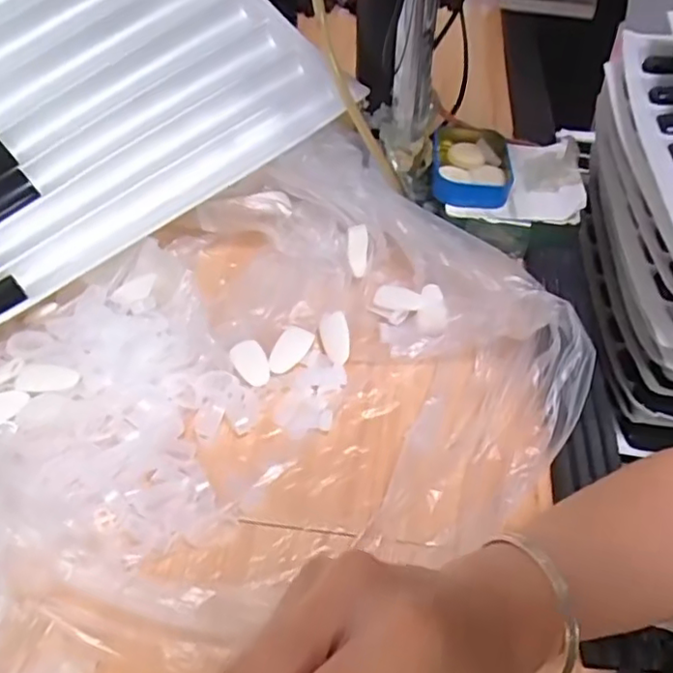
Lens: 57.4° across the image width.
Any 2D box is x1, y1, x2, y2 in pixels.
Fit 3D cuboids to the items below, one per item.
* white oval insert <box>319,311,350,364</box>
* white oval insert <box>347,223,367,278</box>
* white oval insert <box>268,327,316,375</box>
[{"bbox_3d":[0.000,0.002,0.472,0.021,0.016,0.043,-8,49,-7],"label":"white oval insert"},{"bbox_3d":[0.017,-0.071,0.508,0.020,0.042,0.005,-7,20,-26],"label":"white oval insert"},{"bbox_3d":[-0.035,0.008,0.467,0.022,0.009,0.045,19,51,16],"label":"white oval insert"}]

